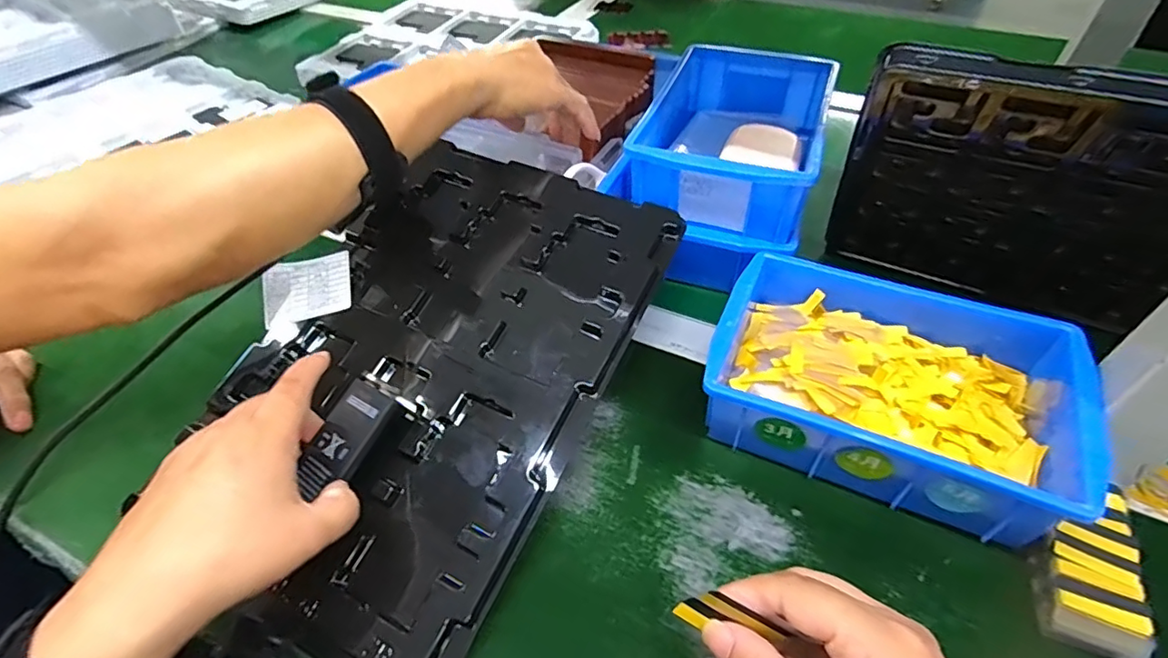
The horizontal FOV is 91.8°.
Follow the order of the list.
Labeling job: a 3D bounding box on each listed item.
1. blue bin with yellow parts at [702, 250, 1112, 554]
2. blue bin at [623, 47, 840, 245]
[{"bbox_3d":[0.185,0.033,0.356,0.199,0.066,0.141,19,51,18],"label":"blue bin with yellow parts"},{"bbox_3d":[0.119,-0.154,0.467,0.133,0.072,0.198,14,49,14],"label":"blue bin"}]

